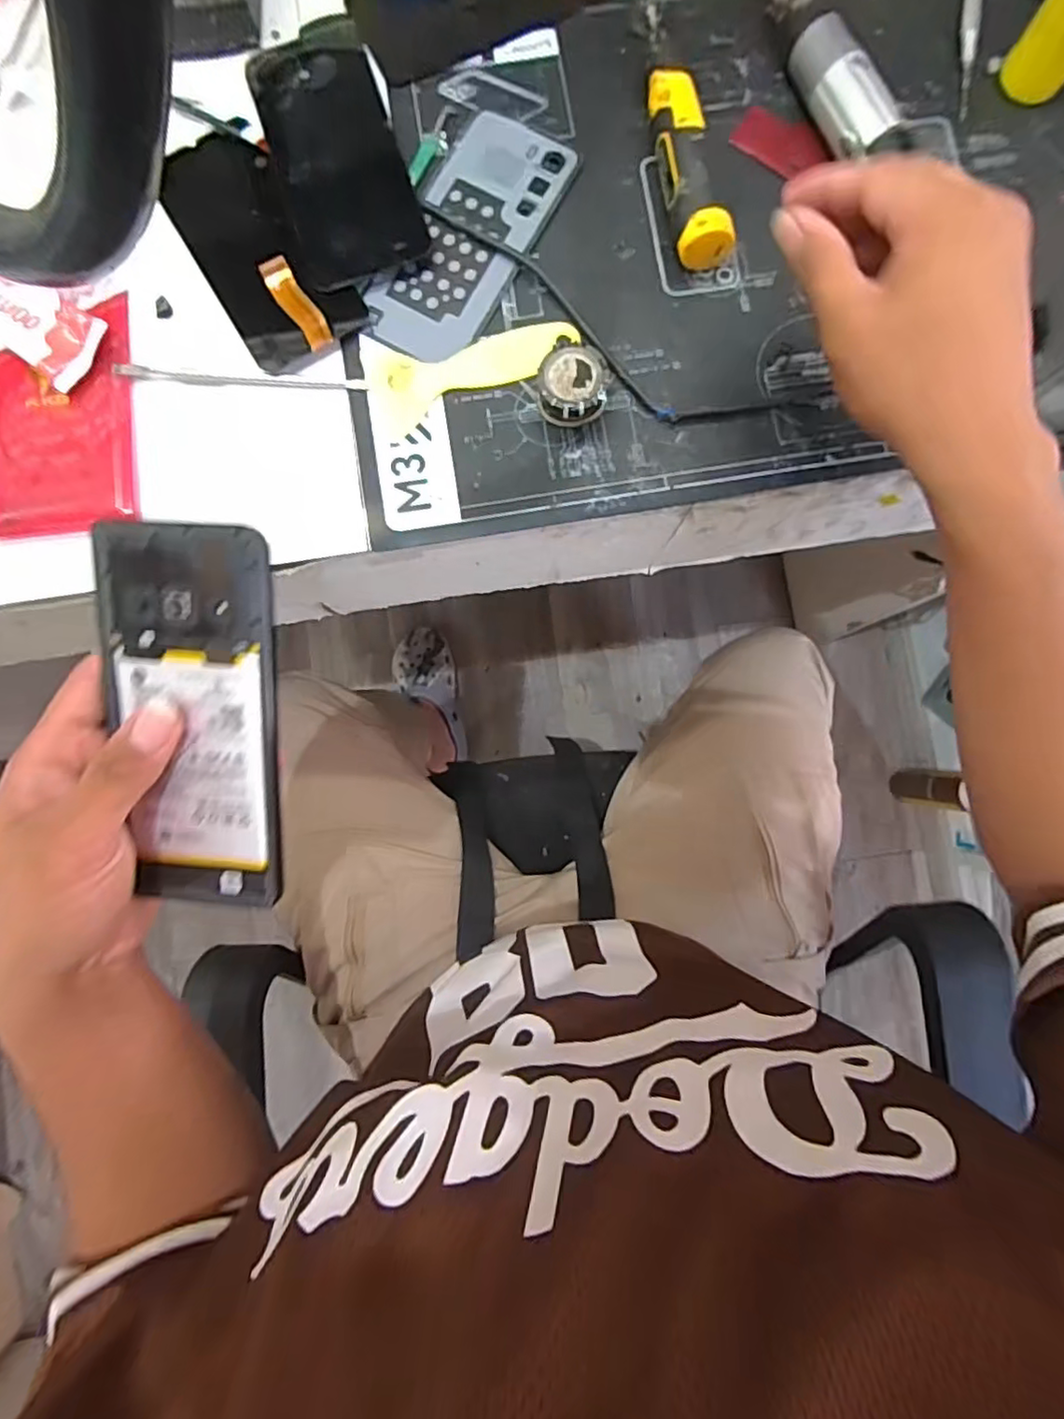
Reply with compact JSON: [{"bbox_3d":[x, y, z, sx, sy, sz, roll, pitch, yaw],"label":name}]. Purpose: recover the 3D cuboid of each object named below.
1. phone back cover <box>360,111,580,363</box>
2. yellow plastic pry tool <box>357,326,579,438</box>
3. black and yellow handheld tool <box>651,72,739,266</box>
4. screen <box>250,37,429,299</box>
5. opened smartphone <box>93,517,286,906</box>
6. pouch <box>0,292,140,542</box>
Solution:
[{"bbox_3d":[-0.038,-0.279,0.361,0.070,0.004,0.157,29,87,1],"label":"phone back cover"},{"bbox_3d":[-0.034,-0.195,0.356,0.123,0.005,0.056,-6,87,-1],"label":"yellow plastic pry tool"},{"bbox_3d":[0.089,-0.312,0.351,0.033,0.029,0.112,-12,87,-1],"label":"black and yellow handheld tool"},{"bbox_3d":[-0.115,-0.326,0.360,0.073,0.009,0.153,-18,87,-2],"label":"screen"},{"bbox_3d":[-0.144,0.005,0.263,0.074,0.011,0.162,0,100,-1],"label":"opened smartphone"},{"bbox_3d":[-0.278,-0.170,0.356,0.085,0.012,0.132,-6,87,-1],"label":"pouch"}]

